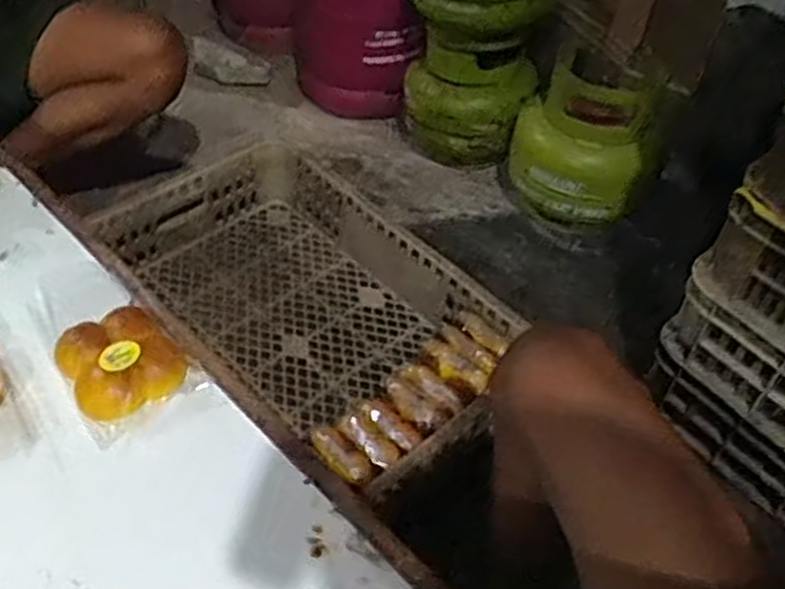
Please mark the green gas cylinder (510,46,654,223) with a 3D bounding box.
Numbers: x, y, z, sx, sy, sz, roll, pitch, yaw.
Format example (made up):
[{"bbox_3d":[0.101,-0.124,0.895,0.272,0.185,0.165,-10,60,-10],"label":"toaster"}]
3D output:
[{"bbox_3d":[0.336,-0.282,1.318,0.244,0.238,0.249,21,50,13],"label":"green gas cylinder"}]

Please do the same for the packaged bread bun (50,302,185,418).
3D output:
[{"bbox_3d":[-0.274,0.063,0.774,0.108,0.038,0.110,-24,54,-24],"label":"packaged bread bun"}]

